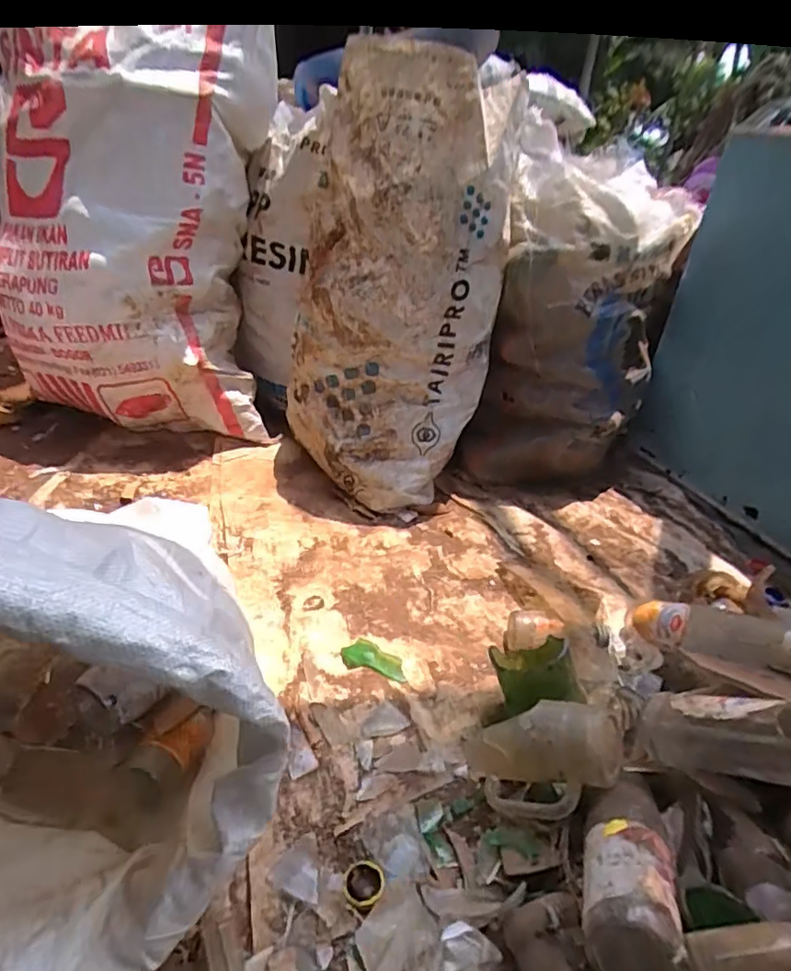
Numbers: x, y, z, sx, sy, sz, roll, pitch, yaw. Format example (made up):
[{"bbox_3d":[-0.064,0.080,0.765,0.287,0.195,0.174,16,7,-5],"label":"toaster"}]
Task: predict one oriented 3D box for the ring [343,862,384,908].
[{"bbox_3d":[-0.026,0.331,0.495,0.035,0.007,0.038,4,28,-2],"label":"ring"}]

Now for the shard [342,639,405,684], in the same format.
[{"bbox_3d":[-0.025,0.208,0.713,0.083,0.010,0.041,12,29,12],"label":"shard"}]

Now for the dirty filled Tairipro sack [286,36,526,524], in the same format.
[{"bbox_3d":[-0.014,-0.317,1.031,0.244,0.669,0.326,-16,35,-33],"label":"dirty filled Tairipro sack"}]

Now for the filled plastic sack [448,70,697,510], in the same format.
[{"bbox_3d":[0.352,-0.313,1.168,0.307,0.573,0.450,14,30,15],"label":"filled plastic sack"}]

